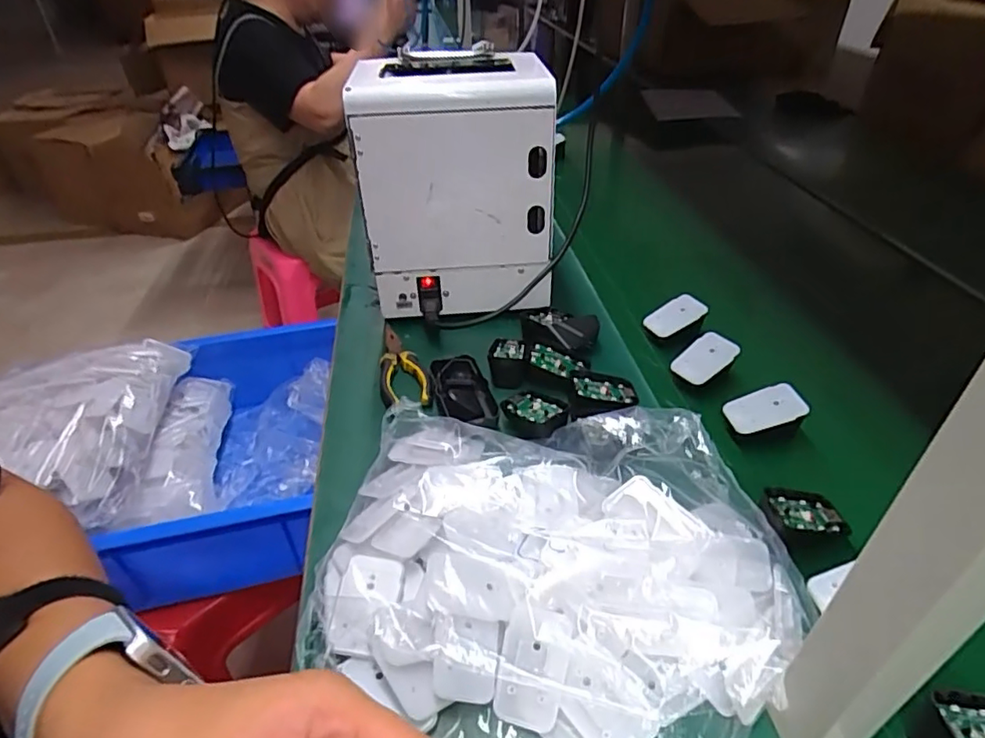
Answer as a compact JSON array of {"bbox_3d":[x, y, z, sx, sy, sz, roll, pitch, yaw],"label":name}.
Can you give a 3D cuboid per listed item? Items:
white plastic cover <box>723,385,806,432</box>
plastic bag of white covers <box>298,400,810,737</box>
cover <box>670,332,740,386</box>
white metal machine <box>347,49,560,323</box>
[{"bbox_3d":[0.261,0.039,0.555,0.066,0.009,0.043,-25,44,9],"label":"white plastic cover"},{"bbox_3d":[0.044,0.128,0.423,0.336,0.055,0.279,4,39,3],"label":"plastic bag of white covers"},{"bbox_3d":[0.226,-0.011,0.618,0.064,0.010,0.043,-40,53,-8],"label":"cover"},{"bbox_3d":[-0.045,-0.220,0.698,0.214,0.263,0.163,-4,38,-3],"label":"white metal machine"}]

